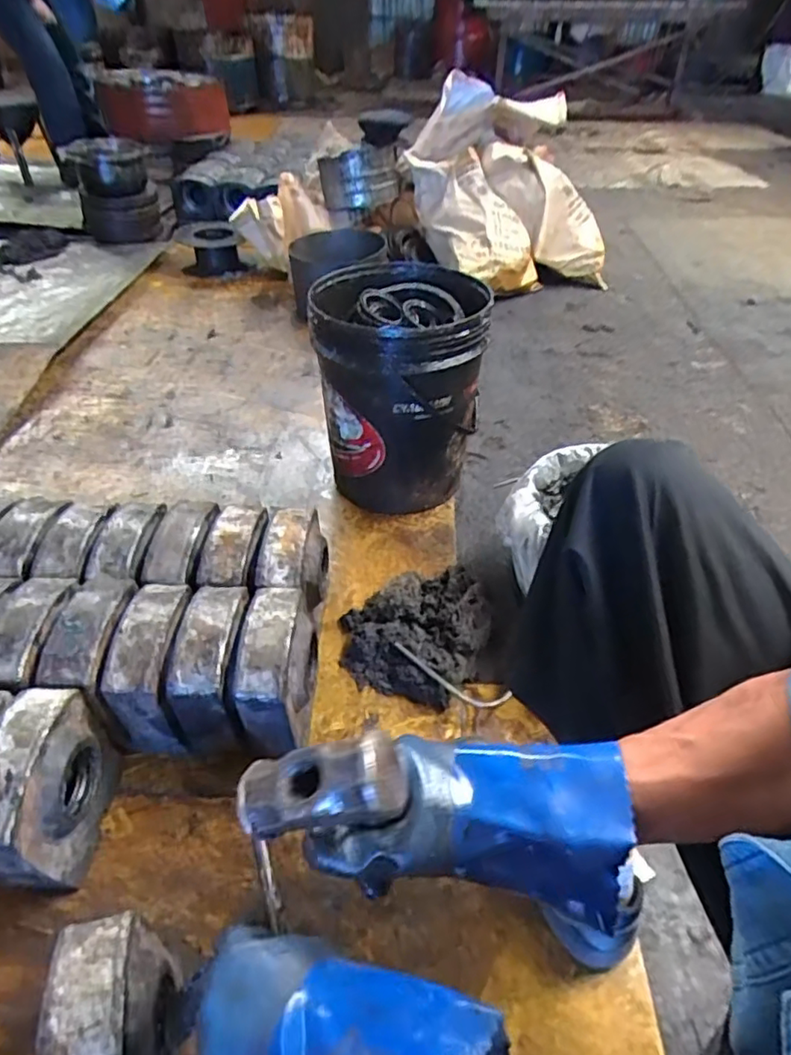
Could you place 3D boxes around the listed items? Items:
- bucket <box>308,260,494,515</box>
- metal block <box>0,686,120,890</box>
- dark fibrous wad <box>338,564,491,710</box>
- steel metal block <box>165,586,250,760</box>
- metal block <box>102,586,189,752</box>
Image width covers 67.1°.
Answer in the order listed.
[{"bbox_3d":[0.006,-0.261,1.148,0.287,0.370,0.327,4,43,3],"label":"bucket"},{"bbox_3d":[-0.388,0.300,0.679,0.086,0.200,0.169,1,43,0],"label":"metal block"},{"bbox_3d":[0.026,0.154,0.926,0.218,0.080,0.199,0,42,0],"label":"dark fibrous wad"},{"bbox_3d":[-0.232,0.193,0.798,0.077,0.196,0.164,3,43,3],"label":"steel metal block"},{"bbox_3d":[-0.312,0.187,0.796,0.078,0.179,0.167,2,43,1],"label":"metal block"}]

